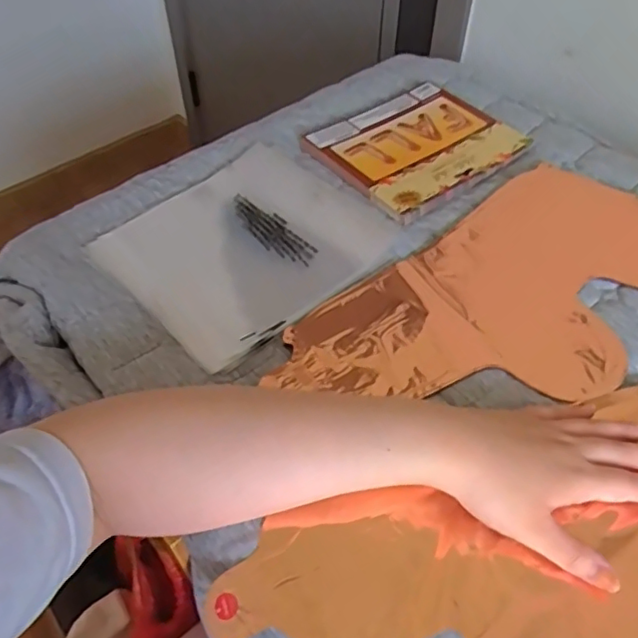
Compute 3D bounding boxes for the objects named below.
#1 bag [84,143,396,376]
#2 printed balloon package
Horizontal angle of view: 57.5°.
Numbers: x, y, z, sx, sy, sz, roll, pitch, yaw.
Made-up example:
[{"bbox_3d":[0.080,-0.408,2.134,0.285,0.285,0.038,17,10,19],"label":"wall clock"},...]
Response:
[{"bbox_3d":[-0.066,-0.072,0.534,0.219,0.013,0.200,-37,59,-26],"label":"bag"},{"bbox_3d":[0.108,-0.191,0.633,0.196,0.012,0.160,-33,58,-23],"label":"printed balloon package"}]

